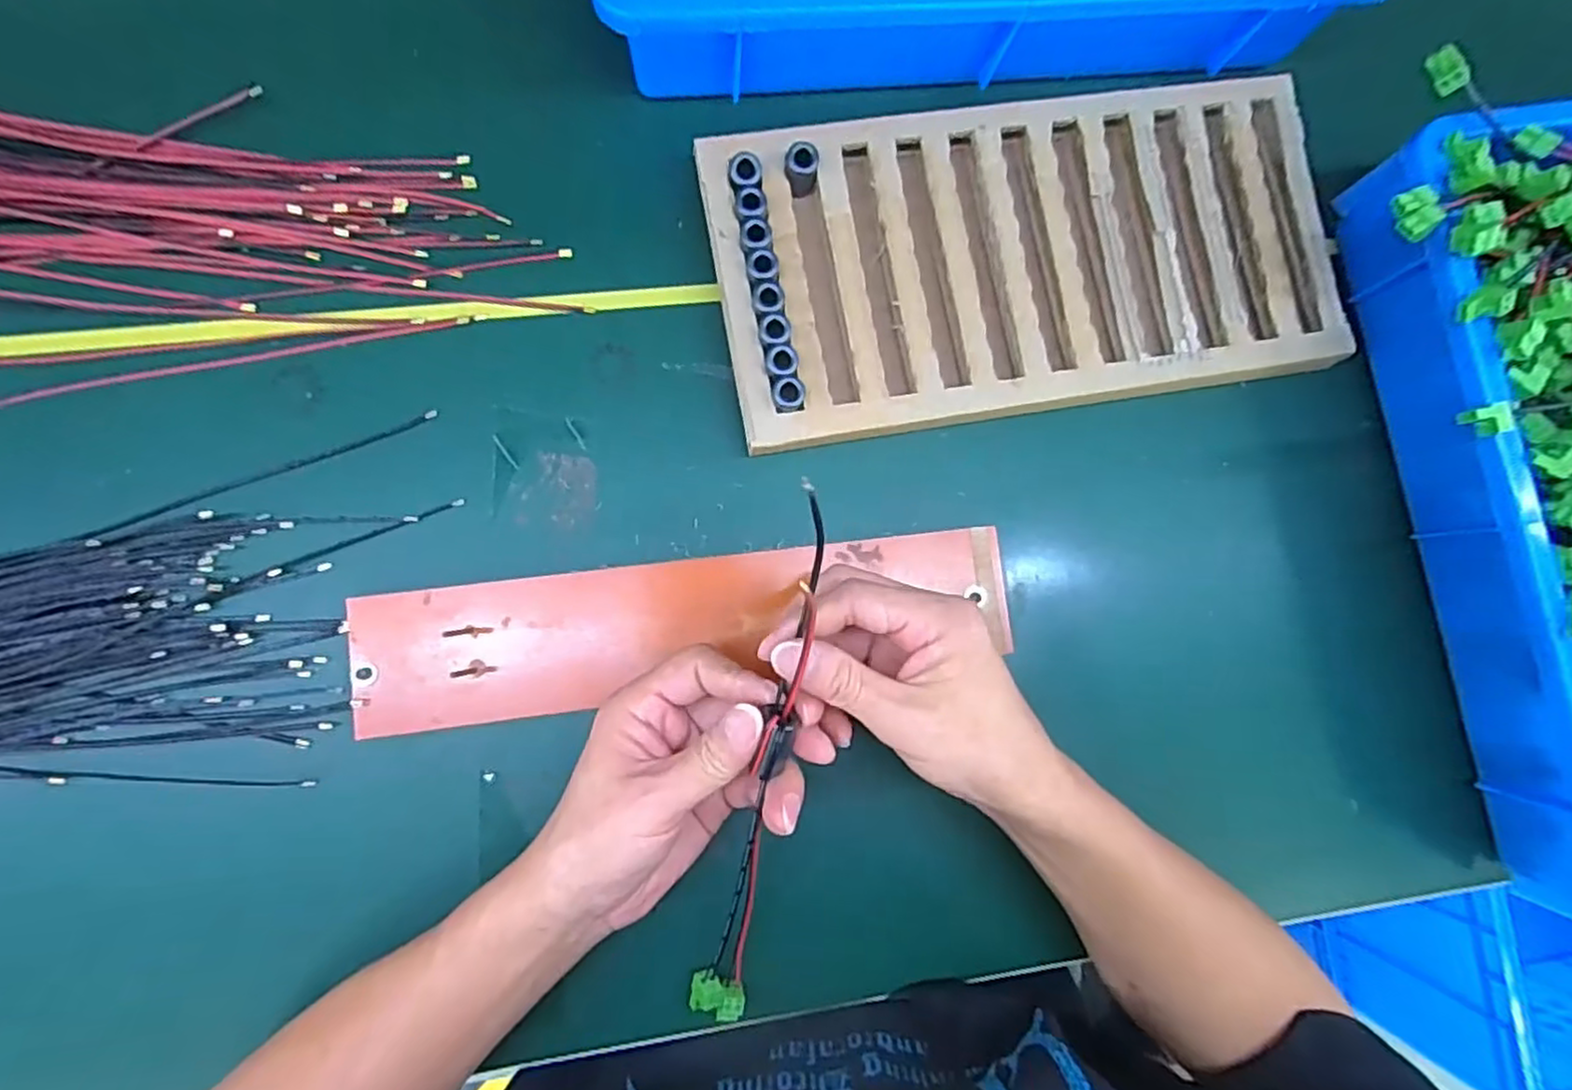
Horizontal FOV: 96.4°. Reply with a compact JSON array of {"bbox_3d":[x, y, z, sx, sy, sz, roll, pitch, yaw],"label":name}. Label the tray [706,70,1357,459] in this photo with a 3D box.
[{"bbox_3d":[0.141,-0.164,0.411,0.355,0.035,0.177,-10,85,-7],"label":"tray"}]

